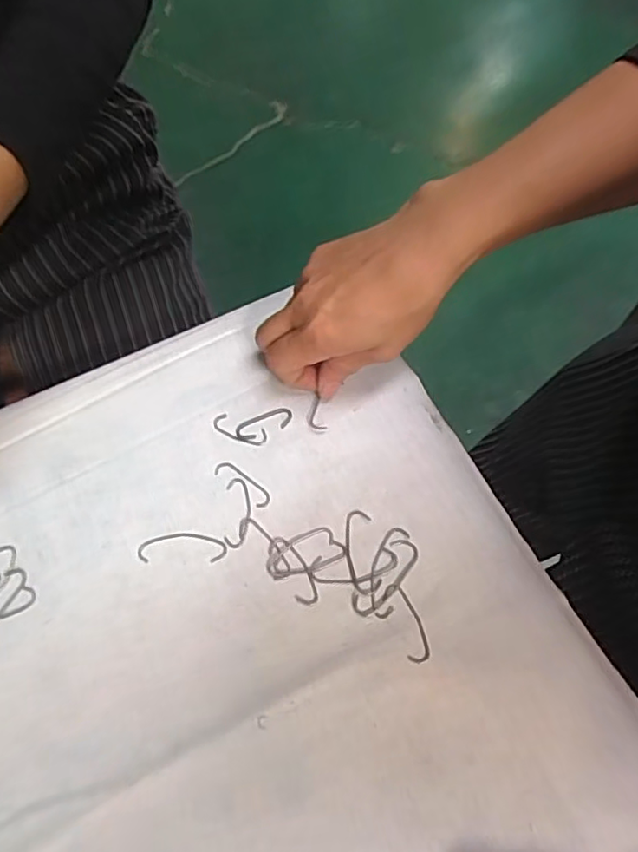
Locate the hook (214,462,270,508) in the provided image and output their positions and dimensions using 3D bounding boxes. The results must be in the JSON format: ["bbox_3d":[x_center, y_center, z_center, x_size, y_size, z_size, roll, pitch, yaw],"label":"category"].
[{"bbox_3d":[-0.045,0.033,0.352,0.039,0.004,0.011,35,70,16],"label":"hook"}]

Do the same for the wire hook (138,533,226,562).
[{"bbox_3d":[-0.077,0.067,0.336,0.048,0.004,0.016,0,65,1],"label":"wire hook"}]

